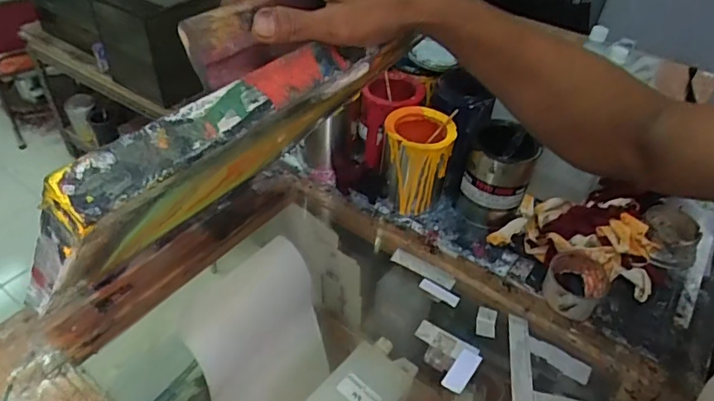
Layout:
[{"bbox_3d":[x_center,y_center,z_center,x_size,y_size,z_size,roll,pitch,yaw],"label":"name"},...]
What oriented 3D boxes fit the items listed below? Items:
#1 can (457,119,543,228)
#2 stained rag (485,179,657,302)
[{"bbox_3d":[0.228,-0.044,0.823,0.102,0.128,0.121,16,44,11],"label":"can"},{"bbox_3d":[0.360,0.029,0.816,0.226,0.054,0.202,21,45,16],"label":"stained rag"}]

